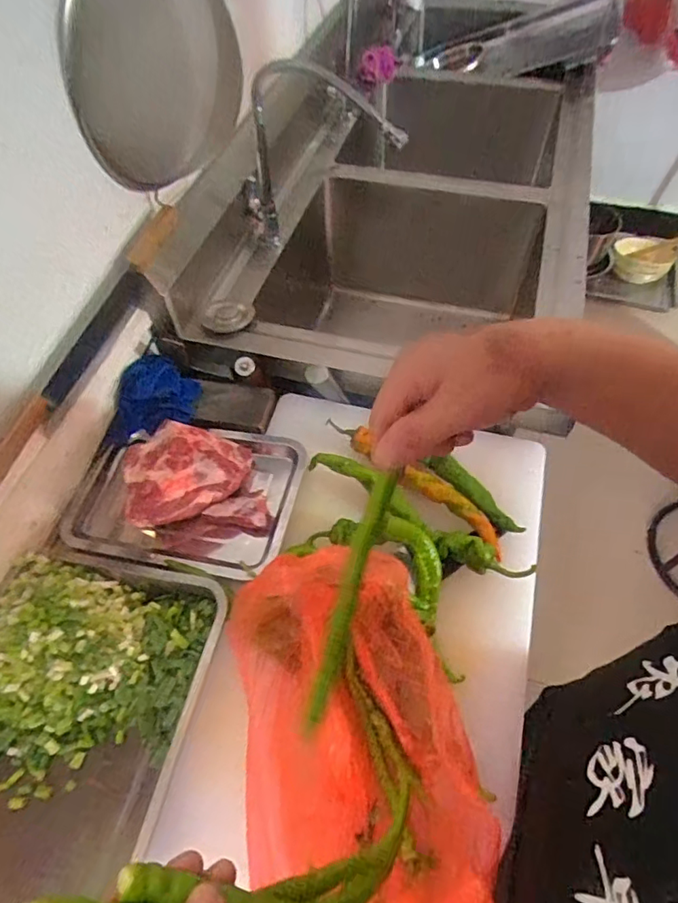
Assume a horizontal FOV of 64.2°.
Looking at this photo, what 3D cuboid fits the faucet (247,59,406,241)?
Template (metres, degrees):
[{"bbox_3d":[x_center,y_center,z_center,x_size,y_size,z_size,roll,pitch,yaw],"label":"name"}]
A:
[{"bbox_3d":[-0.034,-0.453,0.875,0.279,0.287,0.055,16,57,11],"label":"faucet"}]

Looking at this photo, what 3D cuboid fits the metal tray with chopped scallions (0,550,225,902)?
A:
[{"bbox_3d":[-0.316,0.305,0.573,0.286,0.081,0.392,12,57,9],"label":"metal tray with chopped scallions"}]

